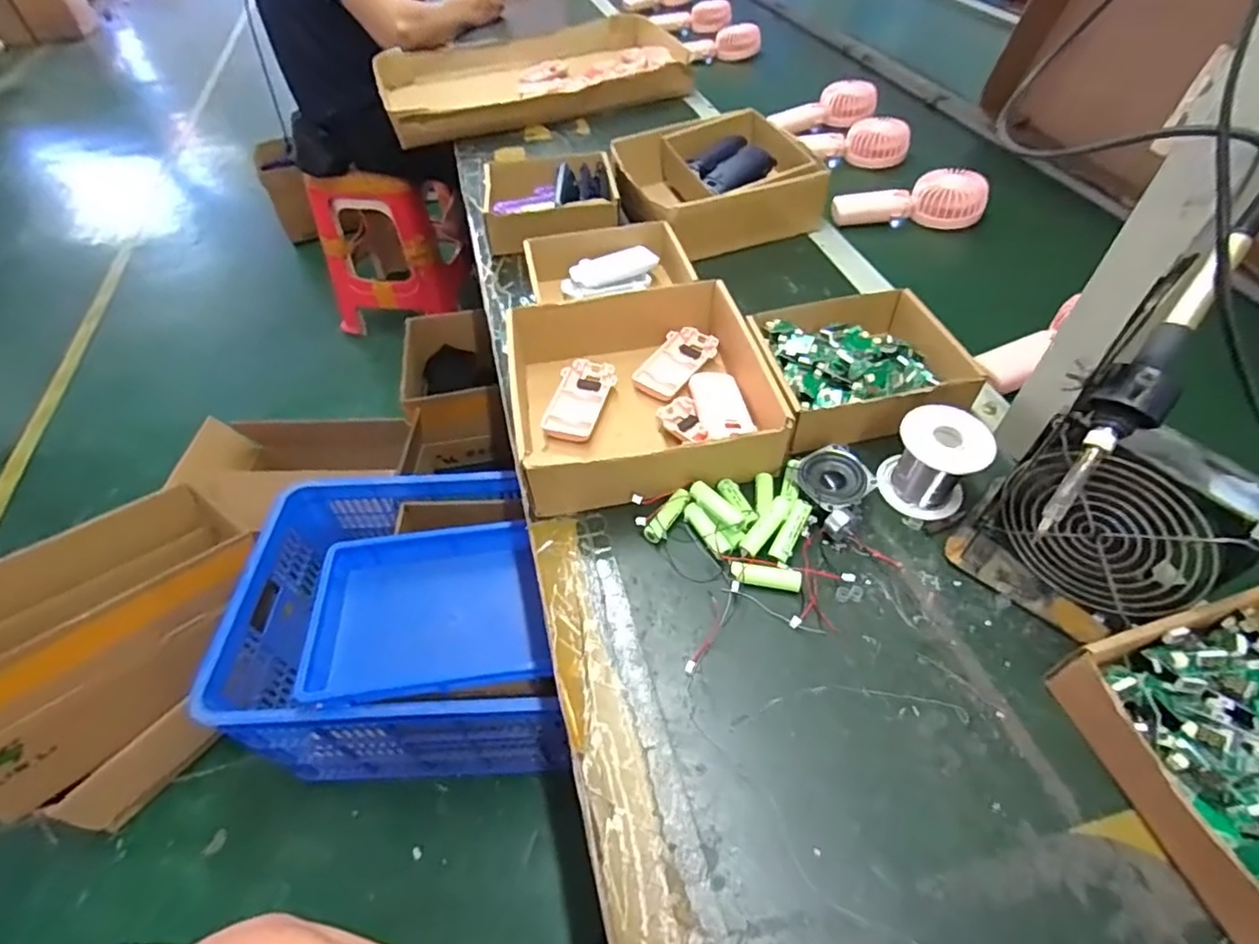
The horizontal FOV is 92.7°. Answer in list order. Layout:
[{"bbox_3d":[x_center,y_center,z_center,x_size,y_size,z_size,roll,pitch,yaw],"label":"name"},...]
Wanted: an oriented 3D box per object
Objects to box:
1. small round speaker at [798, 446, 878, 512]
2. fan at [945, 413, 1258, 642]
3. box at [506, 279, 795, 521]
[{"bbox_3d":[0.161,0.008,0.479,0.051,0.027,0.050,-1,50,1],"label":"small round speaker"},{"bbox_3d":[0.300,0.038,0.387,0.070,0.127,0.131,-37,58,-26],"label":"fan"},{"bbox_3d":[0.007,-0.074,0.537,0.205,0.069,0.209,-10,50,-6],"label":"box"}]

